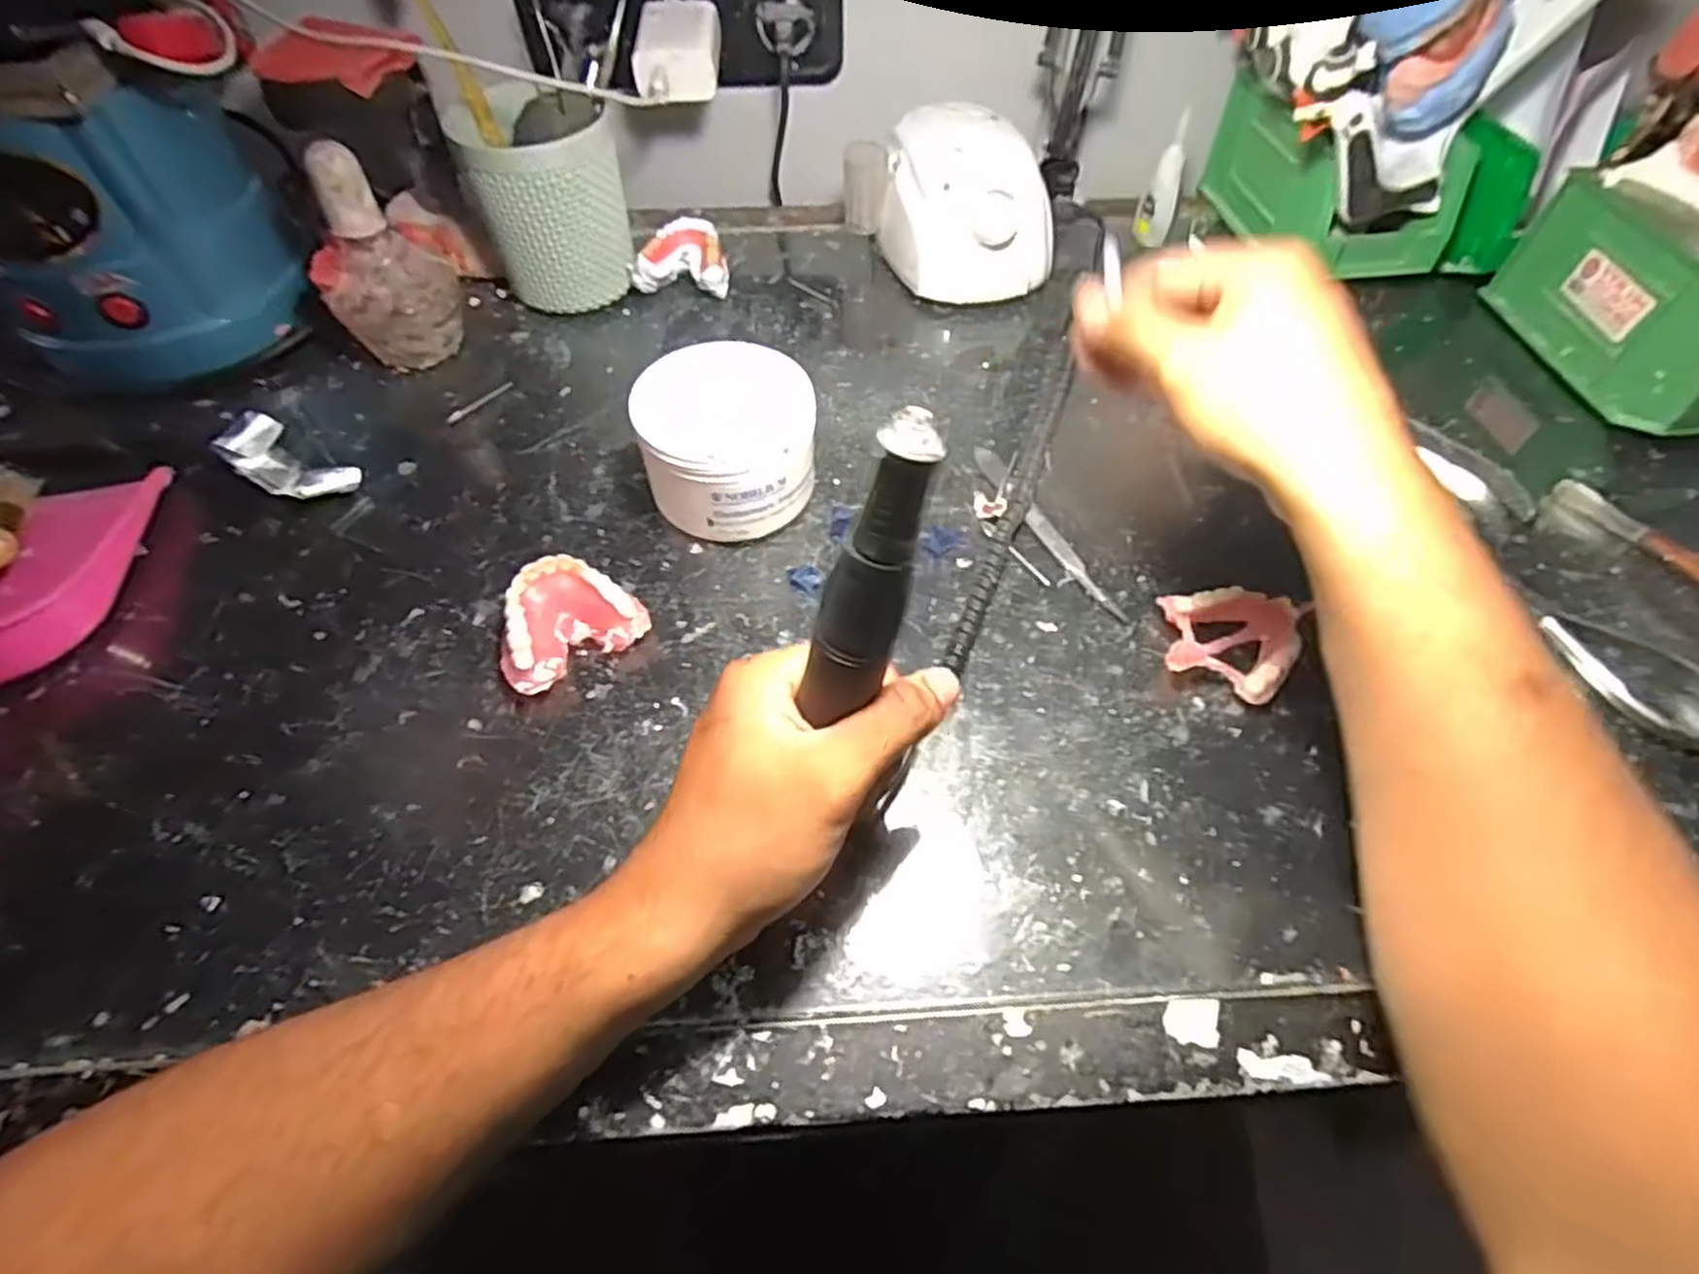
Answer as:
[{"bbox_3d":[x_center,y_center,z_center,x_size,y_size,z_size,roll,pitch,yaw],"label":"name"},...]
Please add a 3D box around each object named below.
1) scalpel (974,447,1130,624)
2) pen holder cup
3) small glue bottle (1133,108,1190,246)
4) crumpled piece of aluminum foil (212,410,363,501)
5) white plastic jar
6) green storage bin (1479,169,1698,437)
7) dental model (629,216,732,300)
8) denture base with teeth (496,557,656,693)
[{"bbox_3d":[0.106,-0.059,0.417,0.014,0.006,0.136,-21,58,-15],"label":"scalpel"},{"bbox_3d":[-0.194,-0.287,0.501,0.088,0.121,0.091,0,56,-1],"label":"pen holder cup"},{"bbox_3d":[0.230,-0.331,0.556,0.024,0.081,0.024,15,57,9],"label":"small glue bottle"},{"bbox_3d":[-0.308,-0.095,0.421,0.070,0.021,0.035,24,61,0],"label":"crumpled piece of aluminum foil"},{"bbox_3d":[-0.062,-0.098,0.406,0.087,0.075,0.081,0,56,-1],"label":"white plastic jar"},{"bbox_3d":[0.513,-0.205,0.473,0.100,0.083,0.169,-5,56,-4],"label":"green storage bin"},{"bbox_3d":[-0.119,-0.265,0.540,0.066,0.035,0.057,-2,56,-3],"label":"dental model"},{"bbox_3d":[-0.136,-0.008,0.361,0.066,0.031,0.049,-32,62,-21],"label":"denture base with teeth"}]

